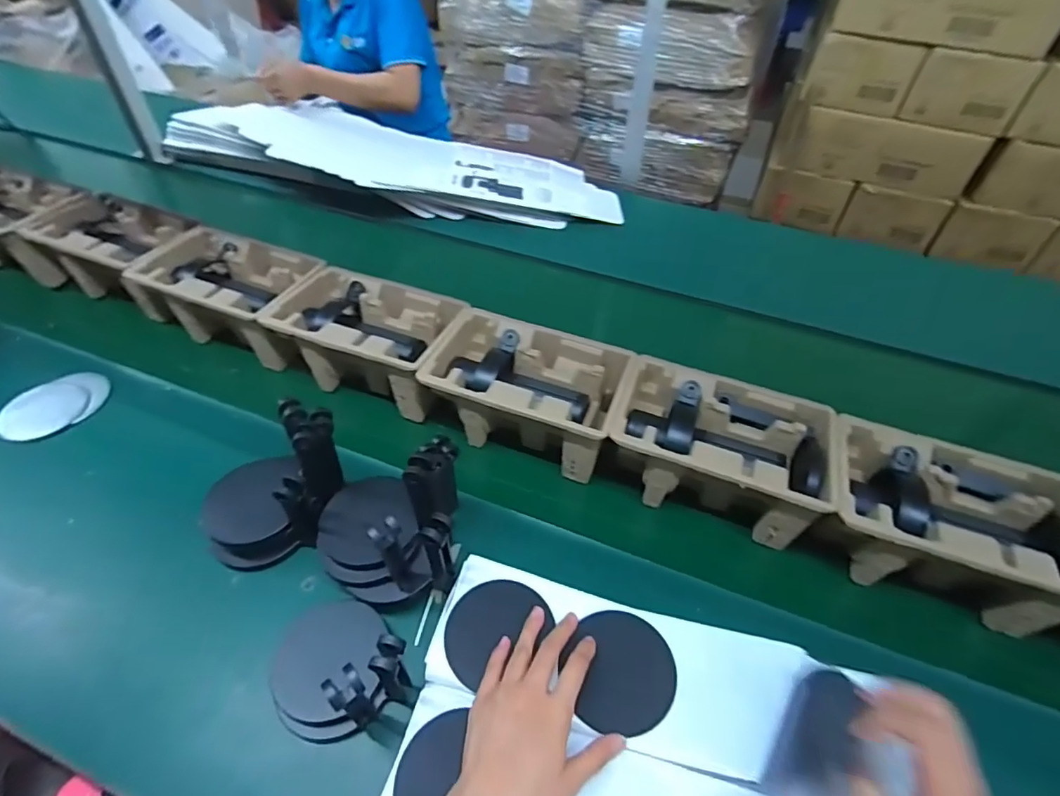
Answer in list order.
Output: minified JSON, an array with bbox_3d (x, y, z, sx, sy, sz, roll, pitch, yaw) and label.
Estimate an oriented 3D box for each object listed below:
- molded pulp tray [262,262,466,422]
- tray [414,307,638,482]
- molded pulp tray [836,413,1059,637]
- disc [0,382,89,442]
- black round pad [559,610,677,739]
[{"bbox_3d":[-0.208,-0.078,0.699,0.223,0.100,0.151,18,47,12],"label":"molded pulp tray"},{"bbox_3d":[-0.006,-0.007,0.642,0.219,0.094,0.149,16,47,10],"label":"tray"},{"bbox_3d":[0.414,0.130,0.536,0.227,0.099,0.158,15,47,10],"label":"molded pulp tray"},{"bbox_3d":[-0.604,0.015,0.647,0.079,0.011,0.090,30,56,24],"label":"disc"},{"bbox_3d":[0.074,0.223,0.429,0.089,0.006,0.090,0,49,0],"label":"black round pad"}]

